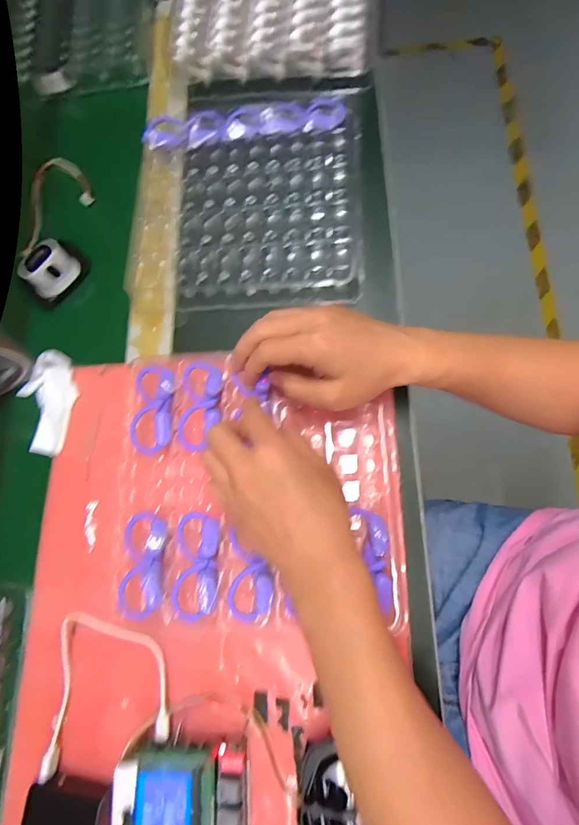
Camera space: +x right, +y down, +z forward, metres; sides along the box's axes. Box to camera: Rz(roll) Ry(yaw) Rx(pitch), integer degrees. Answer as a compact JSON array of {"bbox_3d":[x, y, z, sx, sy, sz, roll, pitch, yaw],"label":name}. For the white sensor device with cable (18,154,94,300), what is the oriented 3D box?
[{"bbox_3d":[-0.267,-0.213,0.478,0.043,0.068,0.158,8,78,9],"label":"white sensor device with cable"}]

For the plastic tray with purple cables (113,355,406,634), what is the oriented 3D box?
[{"bbox_3d":[-0.031,0.063,0.376,0.258,0.042,0.237,-1,75,1],"label":"plastic tray with purple cables"}]

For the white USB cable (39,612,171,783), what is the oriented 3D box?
[{"bbox_3d":[-0.168,0.230,0.351,0.114,0.030,0.115,0,75,1],"label":"white USB cable"}]

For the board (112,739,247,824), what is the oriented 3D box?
[{"bbox_3d":[-0.079,0.309,0.314,0.093,0.046,0.096,-1,77,7],"label":"board"}]

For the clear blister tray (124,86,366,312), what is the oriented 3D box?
[{"bbox_3d":[-0.045,-0.258,0.473,0.252,0.038,0.297,0,75,6],"label":"clear blister tray"}]

